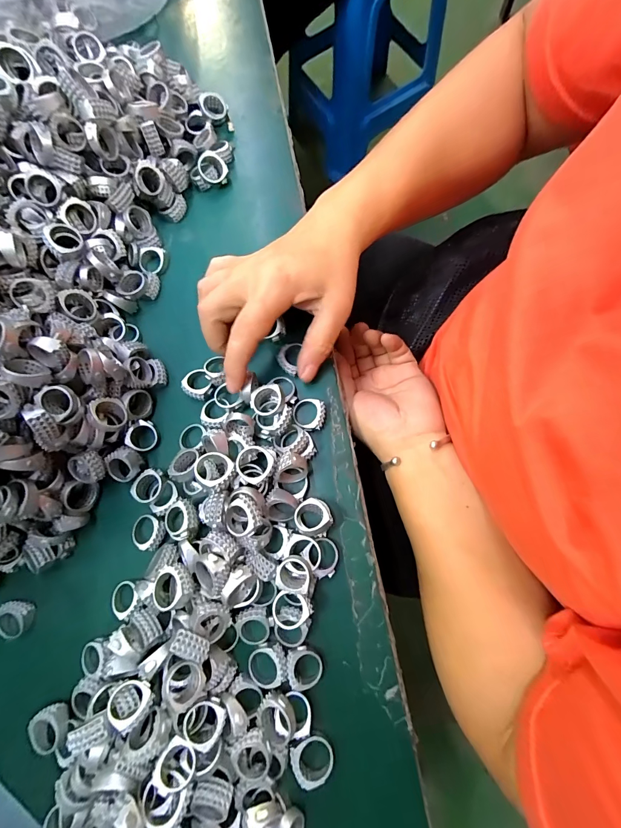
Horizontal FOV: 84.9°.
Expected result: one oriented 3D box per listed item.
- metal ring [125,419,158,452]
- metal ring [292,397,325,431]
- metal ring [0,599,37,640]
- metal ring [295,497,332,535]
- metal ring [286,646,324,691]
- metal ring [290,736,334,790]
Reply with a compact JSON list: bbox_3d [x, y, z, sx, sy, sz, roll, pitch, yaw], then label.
[{"bbox_3d":[-0.126,0.017,0.257,0.021,0.008,0.023,0,76,0],"label":"metal ring"},{"bbox_3d":[-0.001,0.000,0.249,0.023,0.010,0.023,0,76,0],"label":"metal ring"},{"bbox_3d":[-0.205,0.142,0.235,0.023,0.009,0.022,0,76,0],"label":"metal ring"},{"bbox_3d":[0.003,0.069,0.225,0.025,0.008,0.024,-9,52,12],"label":"metal ring"},{"bbox_3d":[-0.004,0.159,0.213,0.022,0.006,0.023,0,76,0],"label":"metal ring"},{"bbox_3d":[0.001,0.205,0.202,0.025,0.007,0.024,0,76,0],"label":"metal ring"}]

